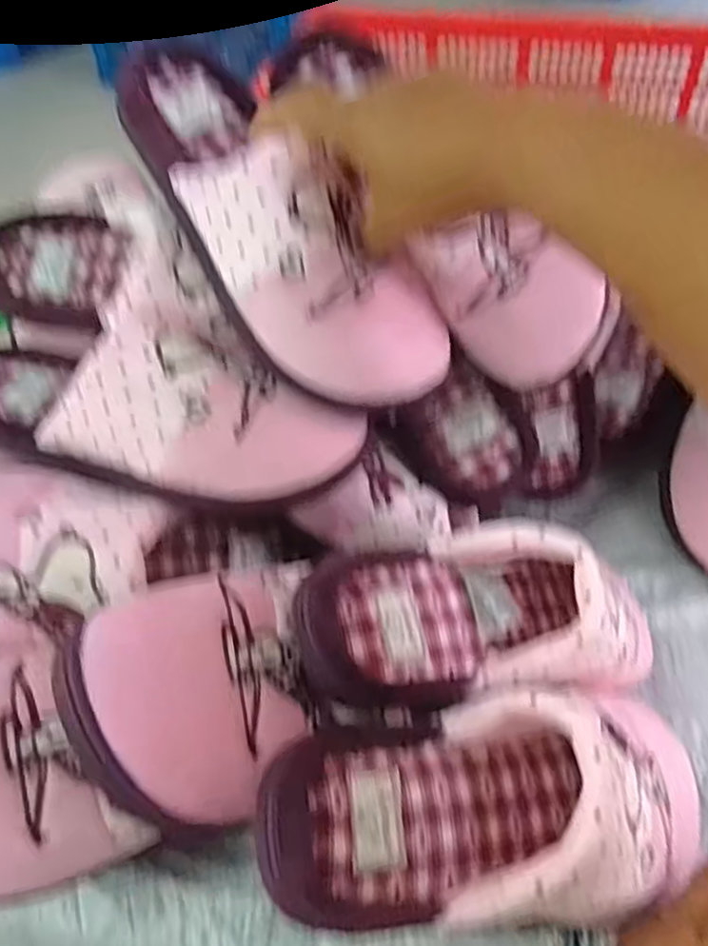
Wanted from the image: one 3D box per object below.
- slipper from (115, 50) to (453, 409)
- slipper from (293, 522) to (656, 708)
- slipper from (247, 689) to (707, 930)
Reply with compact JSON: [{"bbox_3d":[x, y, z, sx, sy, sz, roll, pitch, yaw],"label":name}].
[{"bbox_3d":[-0.041,-0.141,0.369,0.095,0.075,0.237,-32,79,-23],"label":"slipper"},{"bbox_3d":[0.077,0.066,0.356,0.218,0.066,0.082,2,46,-25],"label":"slipper"},{"bbox_3d":[0.080,0.141,0.306,0.234,0.068,0.085,4,47,-22],"label":"slipper"}]

